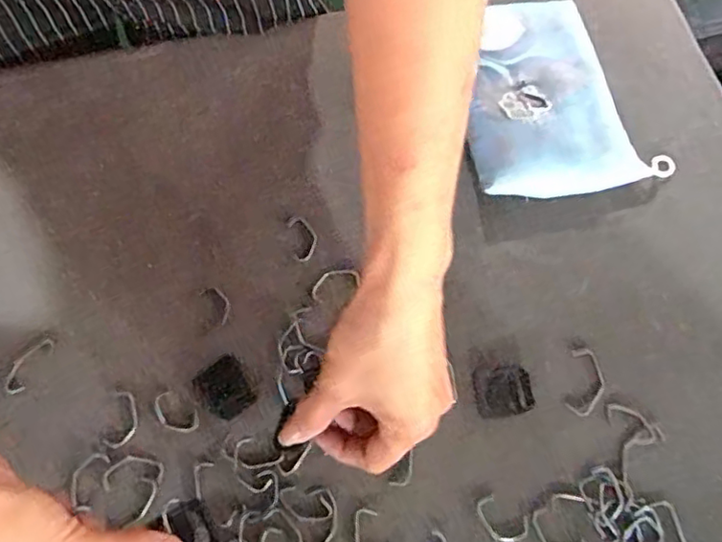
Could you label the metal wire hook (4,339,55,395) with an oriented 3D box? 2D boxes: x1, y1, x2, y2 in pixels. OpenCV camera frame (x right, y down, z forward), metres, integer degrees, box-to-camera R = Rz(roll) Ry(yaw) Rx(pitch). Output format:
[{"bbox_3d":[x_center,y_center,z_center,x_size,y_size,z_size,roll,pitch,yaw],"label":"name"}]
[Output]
[{"bbox_3d":[-0.210,0.058,0.386,0.016,0.004,0.039,24,69,8],"label":"metal wire hook"}]

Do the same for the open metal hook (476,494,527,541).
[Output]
[{"bbox_3d":[0.081,0.145,0.356,0.032,0.004,0.020,29,70,10],"label":"open metal hook"}]

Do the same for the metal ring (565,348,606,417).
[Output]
[{"bbox_3d":[0.143,0.070,0.389,0.023,0.004,0.043,13,68,4],"label":"metal ring"}]

